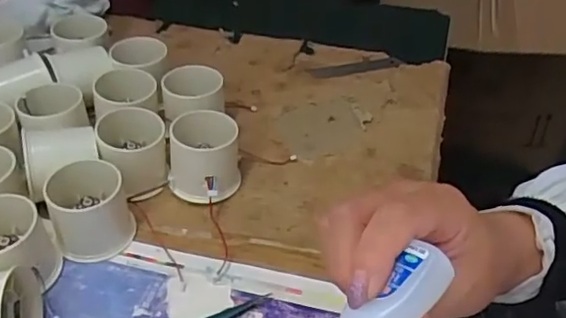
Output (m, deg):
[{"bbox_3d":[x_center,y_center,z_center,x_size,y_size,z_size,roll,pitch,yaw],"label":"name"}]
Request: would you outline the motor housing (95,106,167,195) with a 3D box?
[{"bbox_3d":[-0.115,-0.004,0.457,0.048,0.053,0.054,-9,42,-11],"label":"motor housing"}]

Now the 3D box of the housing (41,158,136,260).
[{"bbox_3d":[-0.133,0.035,0.410,0.052,0.047,0.049,0,41,0],"label":"housing"}]

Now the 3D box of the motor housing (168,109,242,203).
[{"bbox_3d":[-0.060,0.001,0.455,0.053,0.051,0.058,-1,41,-2],"label":"motor housing"}]

